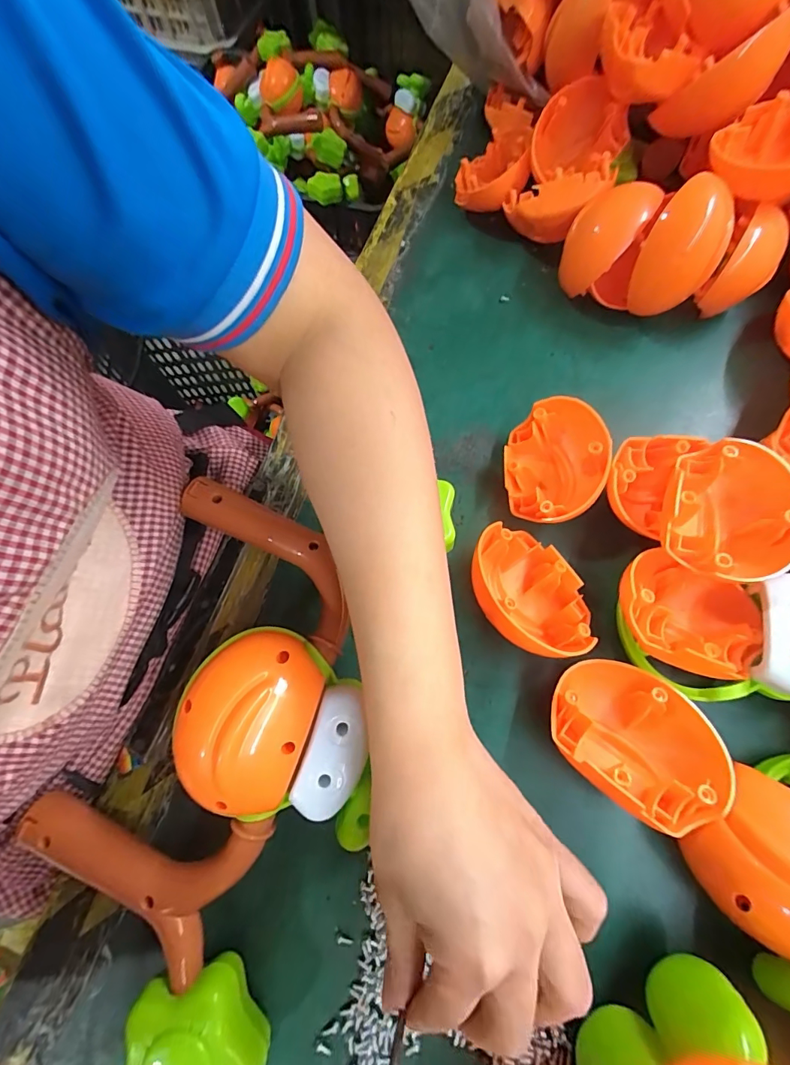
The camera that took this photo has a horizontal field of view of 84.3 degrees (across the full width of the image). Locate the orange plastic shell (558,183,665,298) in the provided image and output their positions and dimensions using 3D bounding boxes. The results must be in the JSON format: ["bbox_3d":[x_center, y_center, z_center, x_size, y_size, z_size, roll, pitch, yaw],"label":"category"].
[{"bbox_3d":[0.184,-0.255,0.383,0.055,0.042,0.091,47,112,18],"label":"orange plastic shell"}]

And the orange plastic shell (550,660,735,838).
[{"bbox_3d":[0.136,0.118,0.255,0.090,0.051,0.075,28,74,10],"label":"orange plastic shell"}]

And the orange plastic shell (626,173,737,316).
[{"bbox_3d":[0.236,-0.234,0.360,0.059,0.090,0.040,29,45,8],"label":"orange plastic shell"}]

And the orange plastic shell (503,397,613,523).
[{"bbox_3d":[0.113,-0.048,0.316,0.069,0.049,0.088,22,73,8],"label":"orange plastic shell"}]

